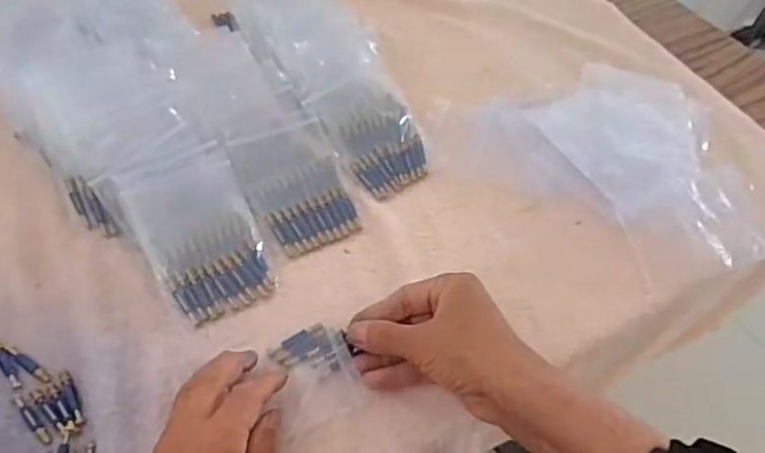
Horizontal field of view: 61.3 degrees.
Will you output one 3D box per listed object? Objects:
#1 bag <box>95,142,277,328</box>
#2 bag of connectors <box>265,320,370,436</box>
[{"bbox_3d":[-0.128,0.004,0.460,0.082,0.009,0.122,-24,77,-27],"label":"bag"},{"bbox_3d":[-0.044,0.092,0.410,0.051,0.020,0.062,-16,56,-15],"label":"bag of connectors"}]

